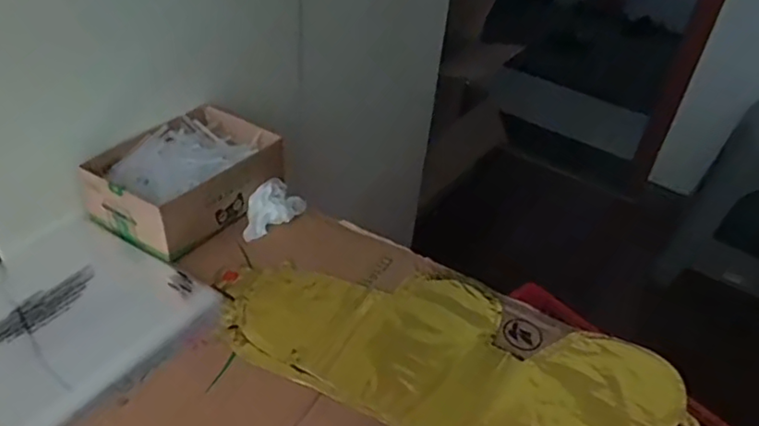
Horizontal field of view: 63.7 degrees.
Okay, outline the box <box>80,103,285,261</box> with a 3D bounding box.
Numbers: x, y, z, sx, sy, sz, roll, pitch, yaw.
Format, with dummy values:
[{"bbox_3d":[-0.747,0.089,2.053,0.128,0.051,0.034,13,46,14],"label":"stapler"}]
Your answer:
[{"bbox_3d":[-0.214,-0.043,0.687,0.140,0.065,0.190,25,42,21],"label":"box"}]

